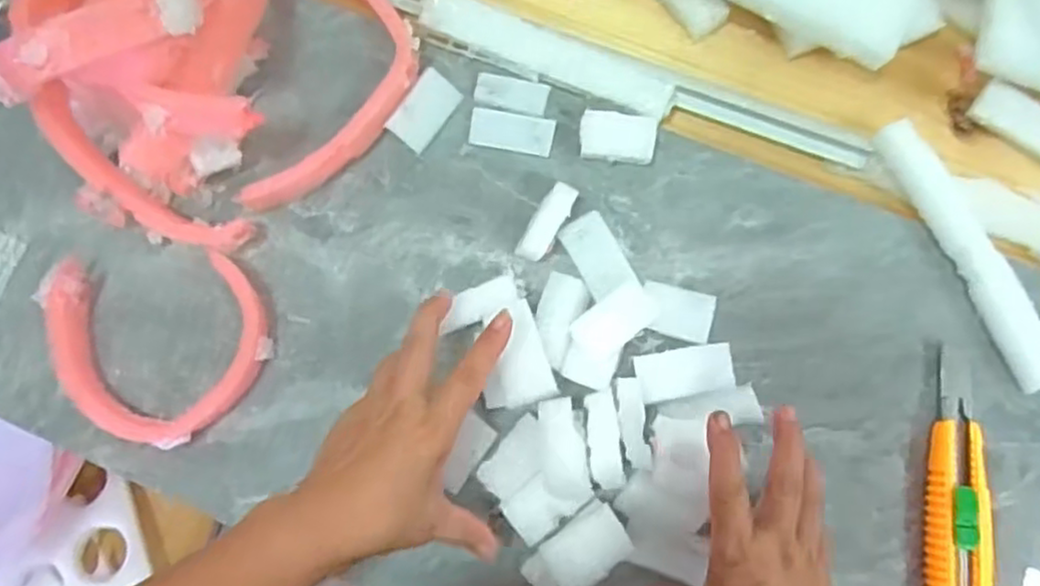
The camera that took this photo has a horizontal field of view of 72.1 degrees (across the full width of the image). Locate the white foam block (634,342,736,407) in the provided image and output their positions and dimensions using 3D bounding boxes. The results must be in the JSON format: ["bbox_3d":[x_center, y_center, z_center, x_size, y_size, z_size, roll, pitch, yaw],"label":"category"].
[{"bbox_3d":[0.102,0.049,0.439,0.059,0.004,0.029,-9,76,-5],"label":"white foam block"}]

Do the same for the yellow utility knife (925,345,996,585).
[{"bbox_3d":[0.260,0.129,0.425,0.032,0.019,0.173,5,80,2],"label":"yellow utility knife"}]

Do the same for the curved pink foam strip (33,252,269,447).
[{"bbox_3d":[-0.228,0.037,0.451,0.133,0.029,0.115,-4,80,1],"label":"curved pink foam strip"}]

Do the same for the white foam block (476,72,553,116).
[{"bbox_3d":[-0.005,-0.135,0.489,0.049,0.004,0.026,12,80,3],"label":"white foam block"}]

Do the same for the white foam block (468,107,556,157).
[{"bbox_3d":[-0.006,-0.109,0.484,0.056,0.005,0.026,10,80,3],"label":"white foam block"}]

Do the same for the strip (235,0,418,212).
[{"bbox_3d":[-0.125,-0.151,0.484,0.108,0.034,0.194,1,80,2],"label":"strip"}]

